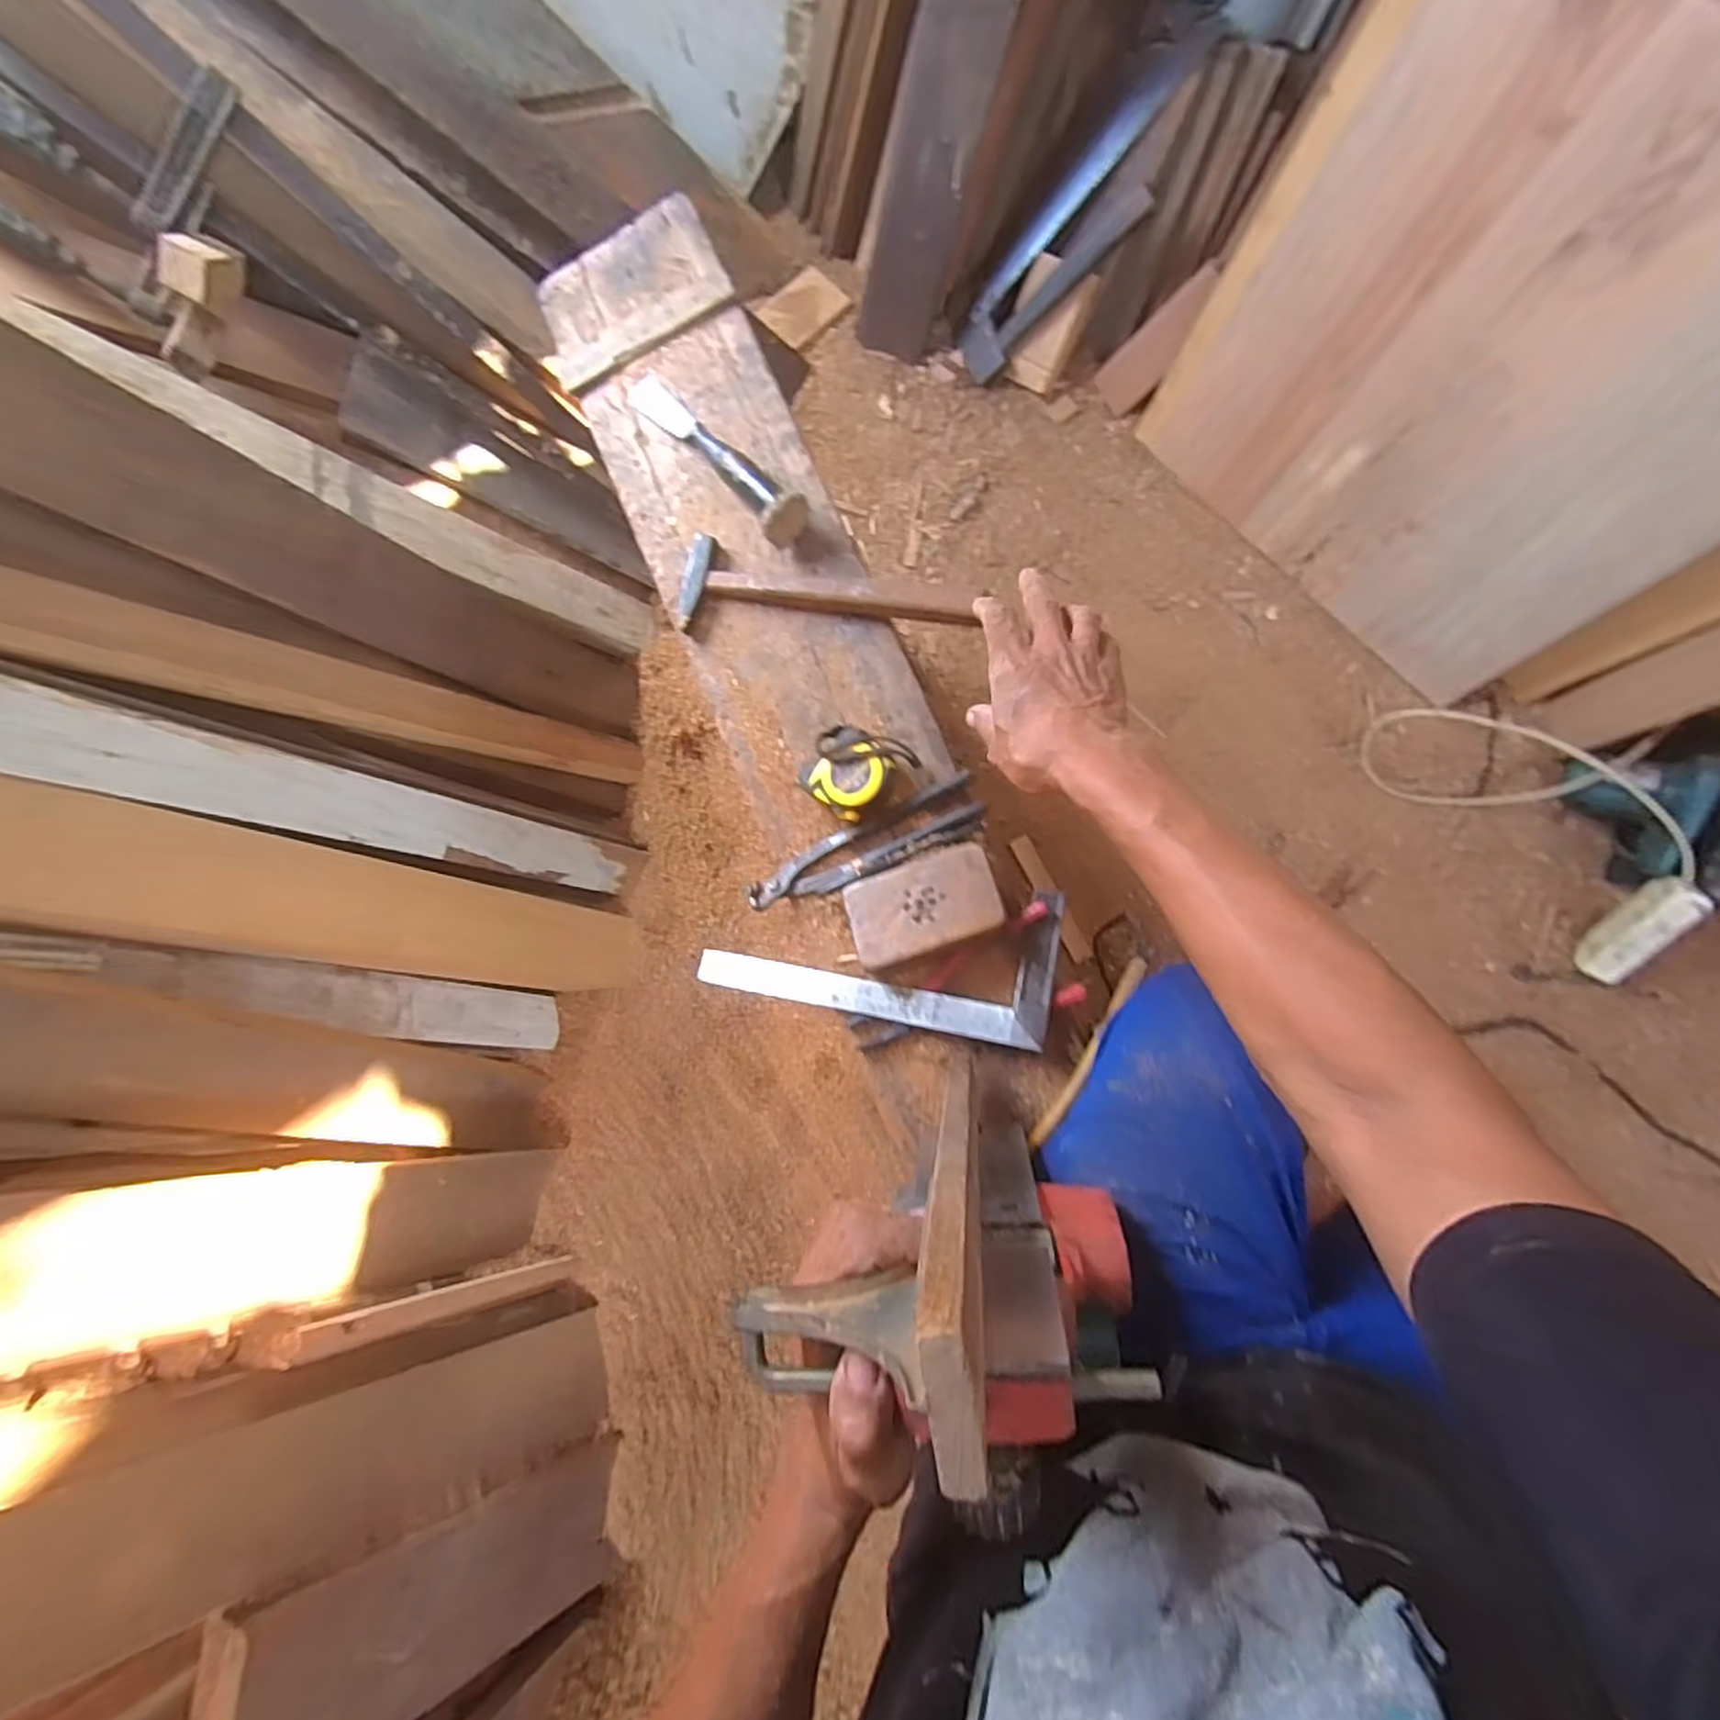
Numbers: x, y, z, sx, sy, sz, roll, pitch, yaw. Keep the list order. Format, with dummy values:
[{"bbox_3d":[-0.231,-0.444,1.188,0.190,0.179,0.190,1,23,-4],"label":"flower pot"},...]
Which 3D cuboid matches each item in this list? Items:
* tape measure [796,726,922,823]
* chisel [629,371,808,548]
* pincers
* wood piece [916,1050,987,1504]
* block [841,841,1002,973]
[{"bbox_3d":[-0.004,-0.078,0.632,0.074,0.044,0.079,39,92,9],"label":"tape measure"},{"bbox_3d":[-0.140,-0.389,0.704,0.046,0.046,0.256,-43,69,3],"label":"chisel"},{"bbox_3d":[0.002,-0.009,0.635,0.213,0.020,0.048,-25,82,6],"label":"pincers"},{"bbox_3d":[0.045,0.160,0.350,0.022,0.259,0.047,-1,94,8],"label":"wood piece"},{"bbox_3d":[0.051,0.040,0.598,0.122,0.038,0.079,-19,83,6],"label":"block"}]

